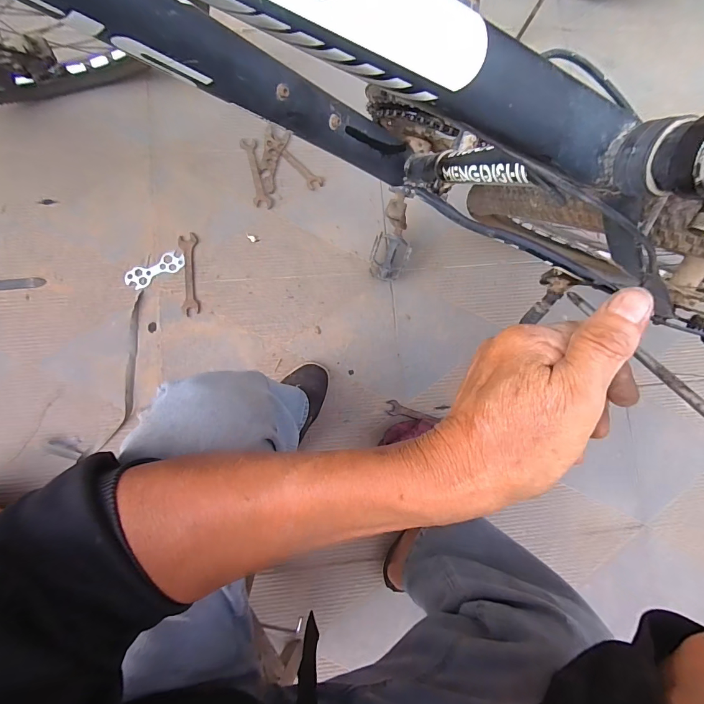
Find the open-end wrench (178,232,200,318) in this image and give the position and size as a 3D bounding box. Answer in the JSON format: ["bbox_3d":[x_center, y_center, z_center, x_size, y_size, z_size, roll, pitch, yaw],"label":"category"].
[{"bbox_3d":[-0.346,-0.167,0.754,0.034,0.013,0.176,-6,86,-5],"label":"open-end wrench"}]

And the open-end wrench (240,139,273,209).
[{"bbox_3d":[-0.210,-0.392,0.778,0.036,0.004,0.163,-12,87,-5],"label":"open-end wrench"}]

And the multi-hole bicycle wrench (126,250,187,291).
[{"bbox_3d":[-0.417,-0.174,0.751,0.124,0.007,0.046,-26,88,-6],"label":"multi-hole bicycle wrench"}]

